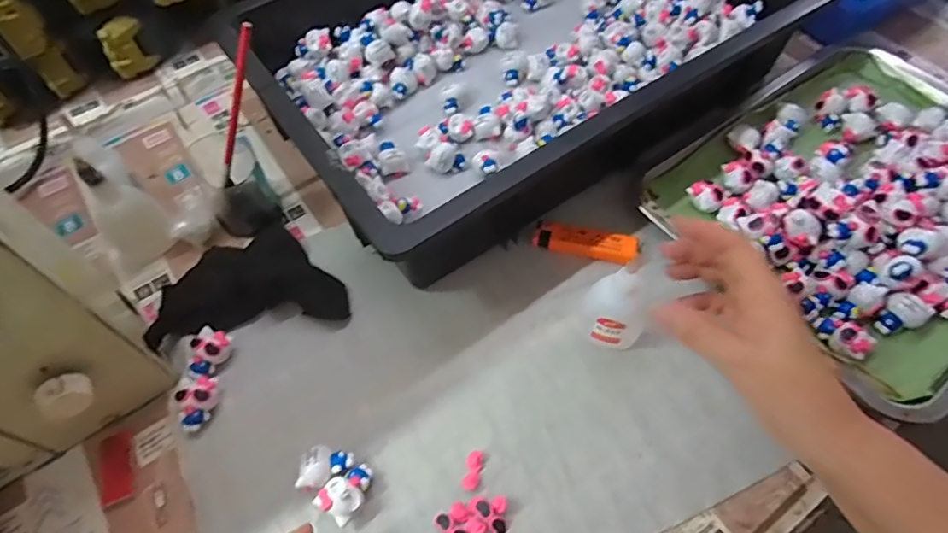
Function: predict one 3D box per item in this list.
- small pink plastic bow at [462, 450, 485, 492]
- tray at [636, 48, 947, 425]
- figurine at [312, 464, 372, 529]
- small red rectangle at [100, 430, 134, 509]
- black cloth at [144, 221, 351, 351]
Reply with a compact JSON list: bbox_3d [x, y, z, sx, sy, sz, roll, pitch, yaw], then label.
[{"bbox_3d":[0.000,0.130,0.345,0.011,0.004,0.025,10,60,7],"label":"small pink plastic bow"},{"bbox_3d":[0.318,-0.060,0.427,0.303,0.038,0.256,-32,64,-17],"label":"tray"},{"bbox_3d":[-0.077,0.138,0.333,0.024,0.019,0.034,33,65,19],"label":"figurine"},{"bbox_3d":[-0.234,0.131,0.354,0.019,0.004,0.046,-18,61,-9],"label":"small red rectangle"},{"bbox_3d":[-0.173,0.008,0.410,0.141,0.020,0.089,-11,60,-6],"label":"black cloth"}]

